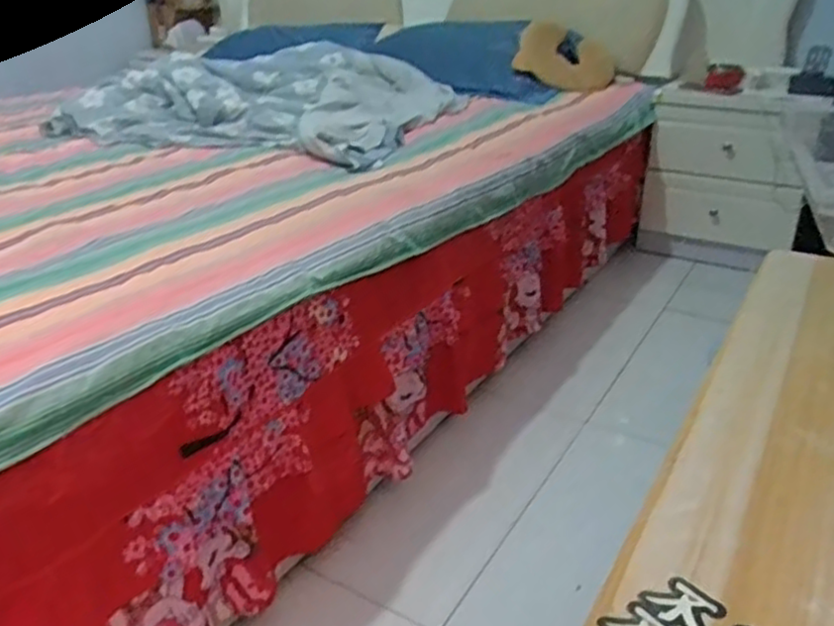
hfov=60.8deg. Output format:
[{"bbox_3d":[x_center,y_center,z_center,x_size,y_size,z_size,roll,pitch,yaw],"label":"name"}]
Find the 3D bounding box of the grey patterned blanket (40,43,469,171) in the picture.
[{"bbox_3d":[-0.356,-0.566,1.800,0.835,0.123,0.808,9,29,18],"label":"grey patterned blanket"}]

